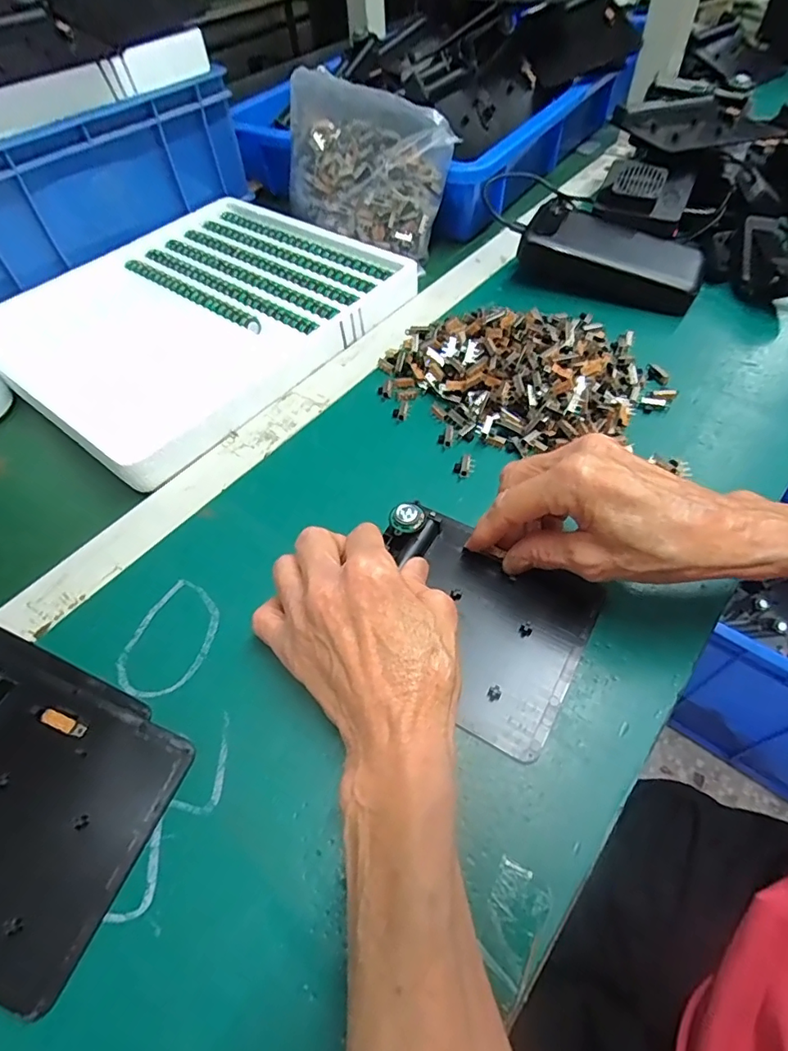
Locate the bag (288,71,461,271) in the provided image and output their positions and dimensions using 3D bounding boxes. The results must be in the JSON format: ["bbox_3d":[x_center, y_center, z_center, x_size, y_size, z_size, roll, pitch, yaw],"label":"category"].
[{"bbox_3d":[-0.036,-0.352,0.504,0.183,0.124,0.049,28,23,17],"label":"bag"}]

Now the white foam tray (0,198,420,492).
[{"bbox_3d":[-0.188,-0.199,0.477,0.293,0.029,0.315,32,62,24],"label":"white foam tray"}]

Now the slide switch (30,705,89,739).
[{"bbox_3d":[-0.165,0.096,0.254,0.029,0.004,0.009,22,58,4],"label":"slide switch"}]

